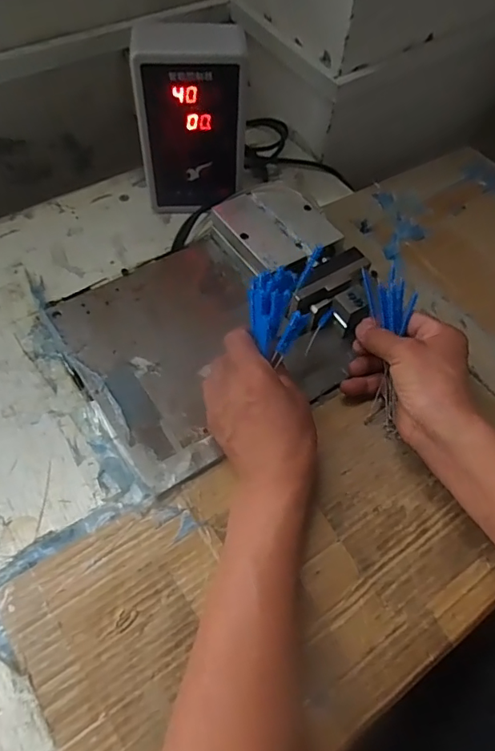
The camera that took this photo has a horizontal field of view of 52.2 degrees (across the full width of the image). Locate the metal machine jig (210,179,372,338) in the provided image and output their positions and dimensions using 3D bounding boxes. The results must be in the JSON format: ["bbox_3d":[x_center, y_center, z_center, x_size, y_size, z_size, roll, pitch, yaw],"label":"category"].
[{"bbox_3d":[0.055,-0.118,0.532,0.101,0.051,0.192,-26,63,-19],"label":"metal machine jig"}]

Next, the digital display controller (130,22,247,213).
[{"bbox_3d":[-0.056,-0.259,0.533,0.107,0.186,0.056,1,57,-2],"label":"digital display controller"}]

